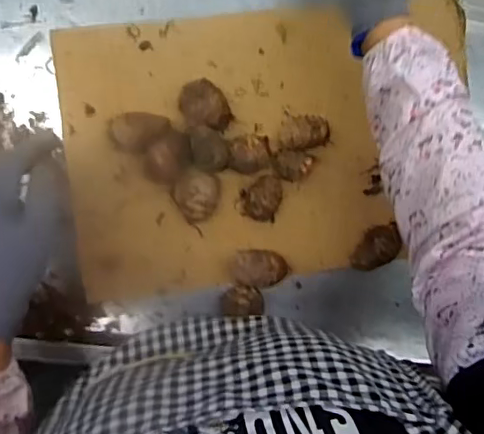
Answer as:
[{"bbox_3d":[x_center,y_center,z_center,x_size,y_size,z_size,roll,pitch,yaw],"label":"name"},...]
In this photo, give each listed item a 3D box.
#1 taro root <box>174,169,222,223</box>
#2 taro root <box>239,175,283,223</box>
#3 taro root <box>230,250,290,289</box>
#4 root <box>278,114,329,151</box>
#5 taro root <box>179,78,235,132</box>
[{"bbox_3d":[-0.044,-0.023,0.553,0.047,0.028,0.046,-1,95,-6],"label":"taro root"},{"bbox_3d":[0.021,-0.020,0.560,0.040,0.025,0.046,19,93,-7],"label":"taro root"},{"bbox_3d":[0.016,0.050,0.569,0.057,0.040,0.037,6,95,-6],"label":"taro root"},{"bbox_3d":[0.062,-0.085,0.558,0.052,0.032,0.034,-4,96,-5],"label":"root"},{"bbox_3d":[-0.037,-0.106,0.544,0.044,0.043,0.051,-28,97,-3],"label":"taro root"}]

